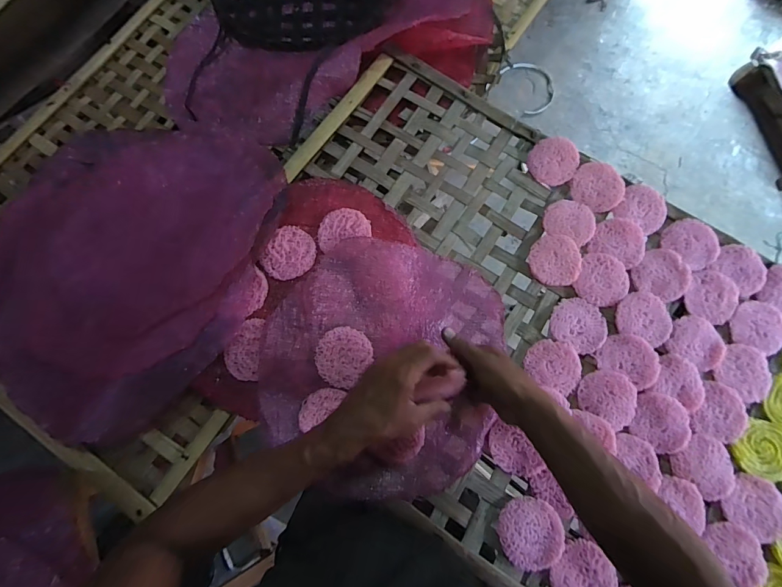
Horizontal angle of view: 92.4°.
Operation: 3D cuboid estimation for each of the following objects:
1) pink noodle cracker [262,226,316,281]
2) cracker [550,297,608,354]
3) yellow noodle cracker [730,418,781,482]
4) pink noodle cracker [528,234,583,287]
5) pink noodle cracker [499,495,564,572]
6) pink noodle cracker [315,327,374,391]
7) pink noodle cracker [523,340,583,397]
[{"bbox_3d":[-0.144,-0.057,0.535,0.065,0.011,0.079,17,76,6],"label":"pink noodle cracker"},{"bbox_3d":[0.271,0.045,0.539,0.076,0.006,0.071,0,75,2],"label":"cracker"},{"bbox_3d":[0.495,0.207,0.493,0.068,0.007,0.079,39,80,11],"label":"yellow noodle cracker"},{"bbox_3d":[0.246,-0.050,0.561,0.073,0.012,0.074,0,75,2],"label":"pink noodle cracker"},{"bbox_3d":[0.174,0.296,0.462,0.076,0.005,0.080,0,75,2],"label":"pink noodle cracker"},{"bbox_3d":[-0.064,0.083,0.503,0.071,0.005,0.074,40,79,-4],"label":"pink noodle cracker"},{"bbox_3d":[0.228,0.100,0.524,0.074,0.008,0.065,21,77,7],"label":"pink noodle cracker"}]

